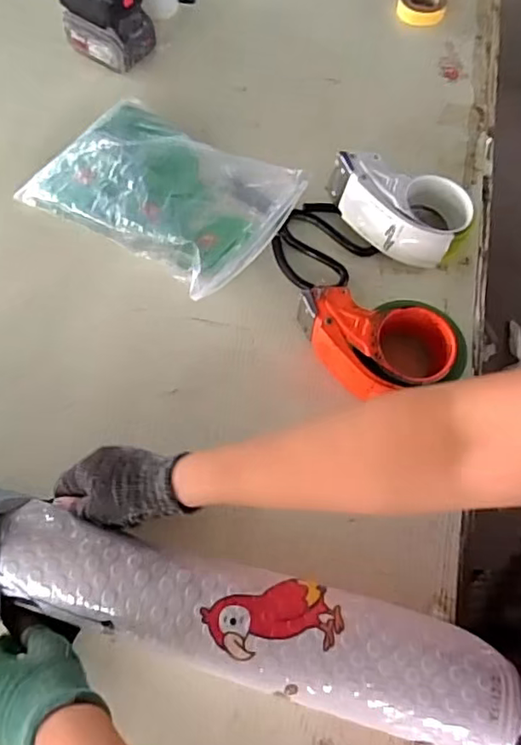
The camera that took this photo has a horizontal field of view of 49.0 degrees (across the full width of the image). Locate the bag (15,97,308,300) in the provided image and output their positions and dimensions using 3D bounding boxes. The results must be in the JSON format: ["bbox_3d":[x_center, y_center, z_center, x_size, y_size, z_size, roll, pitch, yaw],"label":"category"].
[{"bbox_3d":[-0.109,-0.210,0.659,0.284,0.079,0.187,33,69,14],"label":"bag"}]

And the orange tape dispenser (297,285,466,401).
[{"bbox_3d":[0.119,-0.021,0.579,0.162,0.061,0.105,7,65,3],"label":"orange tape dispenser"}]

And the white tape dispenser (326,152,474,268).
[{"bbox_3d":[0.154,-0.181,0.649,0.165,0.068,0.087,16,65,7],"label":"white tape dispenser"}]

